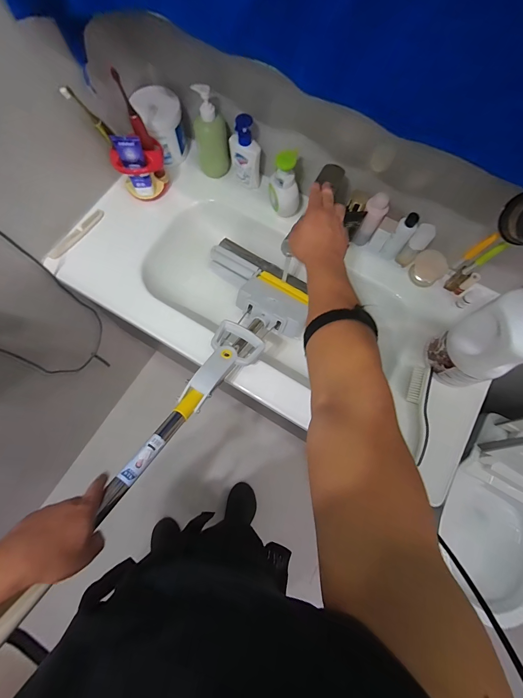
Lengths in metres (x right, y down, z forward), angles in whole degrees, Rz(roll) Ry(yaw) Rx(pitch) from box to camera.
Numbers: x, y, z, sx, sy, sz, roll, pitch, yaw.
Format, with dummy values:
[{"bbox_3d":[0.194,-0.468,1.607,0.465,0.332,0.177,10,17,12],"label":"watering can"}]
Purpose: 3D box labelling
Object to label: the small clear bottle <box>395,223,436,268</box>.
[{"bbox_3d":[0.340,-0.226,0.705,0.027,0.118,0.036,-35,78,-11],"label":"small clear bottle"}]

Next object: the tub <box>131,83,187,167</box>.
[{"bbox_3d":[-0.236,-0.531,0.766,0.096,0.130,0.113,-23,76,-8],"label":"tub"}]

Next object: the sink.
[{"bbox_3d":[0.033,-0.118,0.764,0.982,0.142,0.436,30,75,7],"label":"sink"}]

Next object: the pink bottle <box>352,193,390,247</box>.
[{"bbox_3d":[0.240,-0.282,0.701,0.042,0.137,0.035,24,75,5],"label":"pink bottle"}]

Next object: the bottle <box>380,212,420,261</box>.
[{"bbox_3d":[0.306,-0.245,0.702,0.036,0.128,0.028,39,77,9],"label":"bottle"}]

